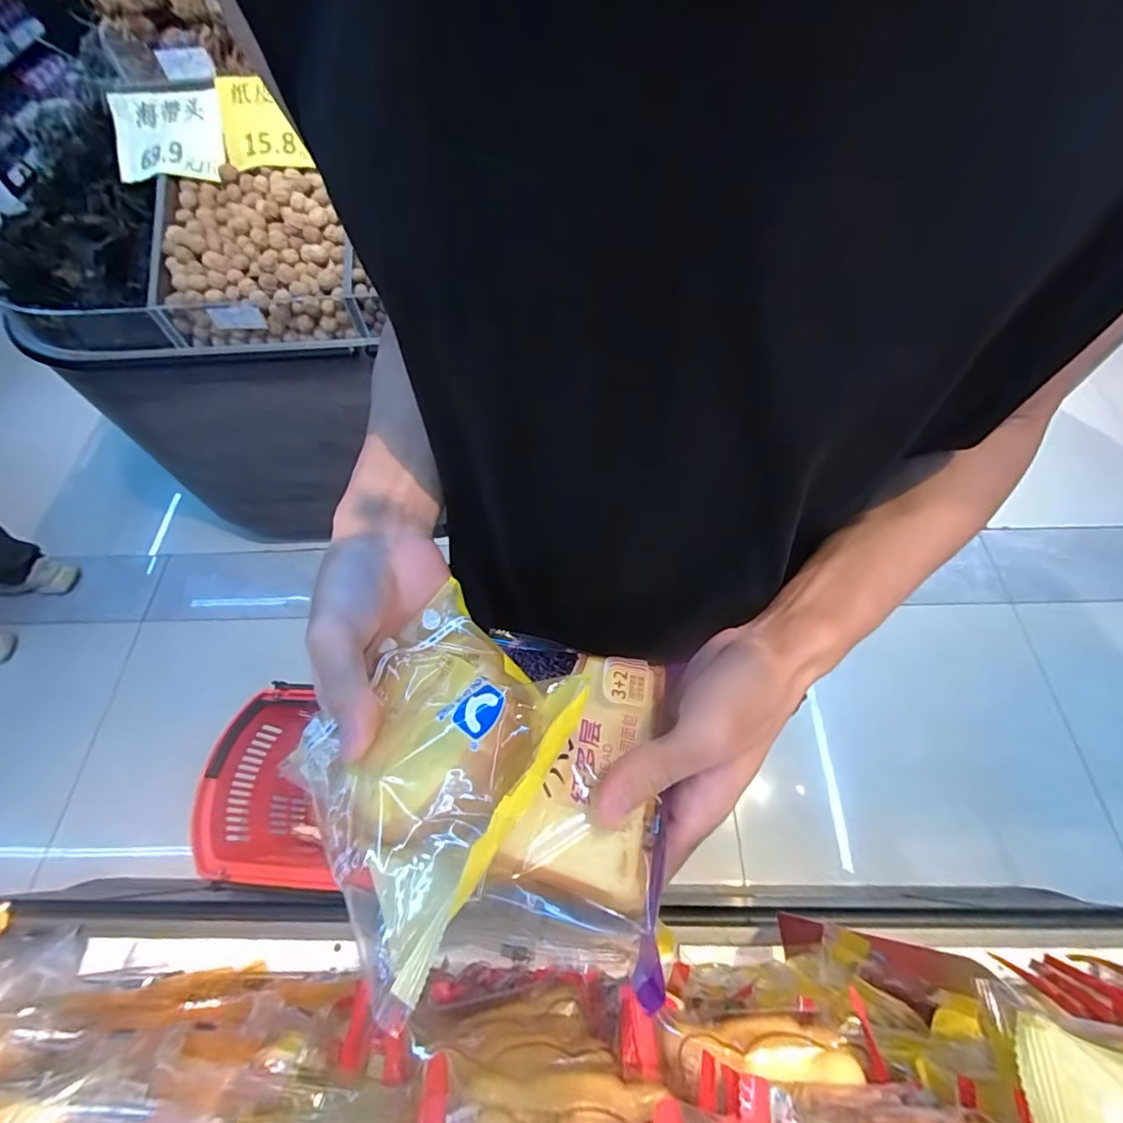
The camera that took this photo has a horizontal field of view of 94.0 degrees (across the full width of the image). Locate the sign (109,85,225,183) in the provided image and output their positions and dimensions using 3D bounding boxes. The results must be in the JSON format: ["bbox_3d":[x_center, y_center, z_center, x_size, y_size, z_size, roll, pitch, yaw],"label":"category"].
[{"bbox_3d":[-0.714,-0.768,0.941,0.190,0.016,0.146,-1,98,2],"label":"sign"}]

